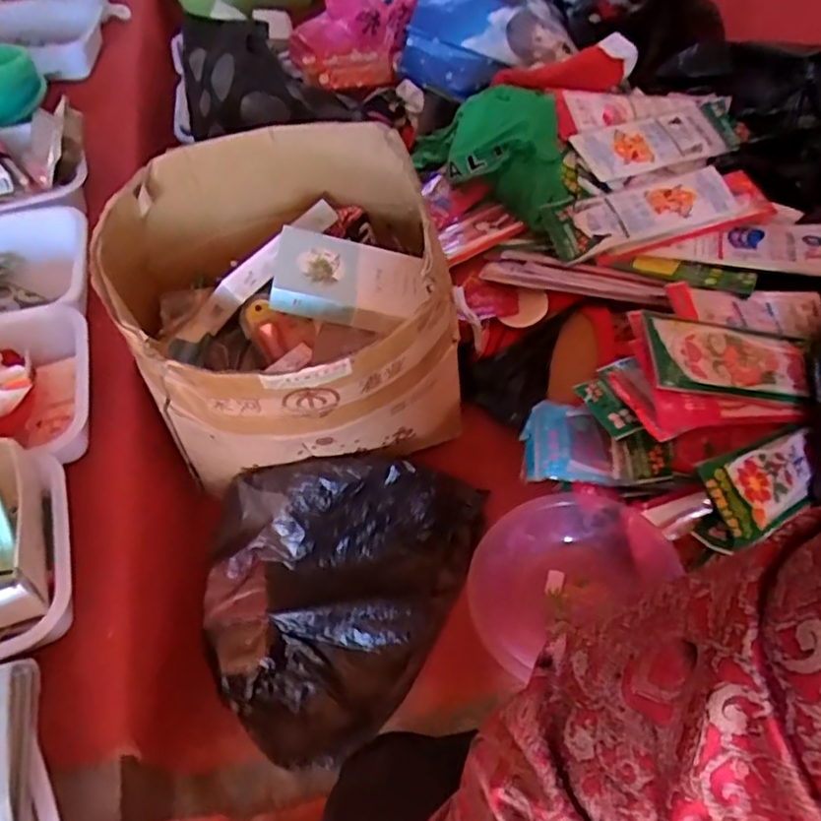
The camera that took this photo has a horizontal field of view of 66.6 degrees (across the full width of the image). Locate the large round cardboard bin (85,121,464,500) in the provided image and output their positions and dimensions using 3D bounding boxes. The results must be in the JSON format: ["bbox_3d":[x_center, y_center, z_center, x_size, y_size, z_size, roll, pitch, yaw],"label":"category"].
[{"bbox_3d":[-0.153,-0.129,0.802,0.382,0.263,0.405,-13,55,-5],"label":"large round cardboard bin"}]

